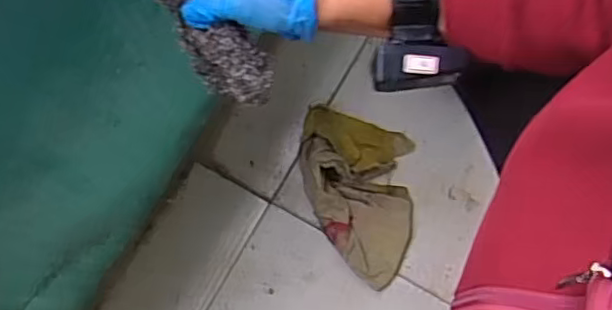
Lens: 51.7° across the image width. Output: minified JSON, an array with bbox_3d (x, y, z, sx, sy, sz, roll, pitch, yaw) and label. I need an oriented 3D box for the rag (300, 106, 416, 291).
[{"bbox_3d":[0.074,0.056,0.940,0.172,0.071,0.262,5,76,2],"label":"rag"}]

